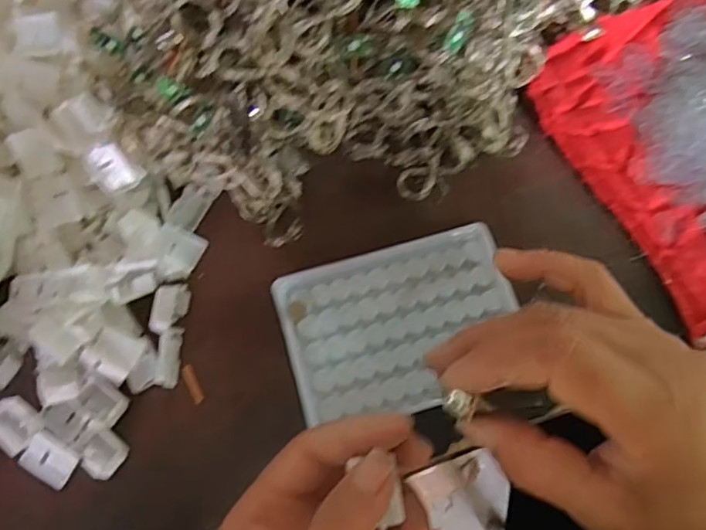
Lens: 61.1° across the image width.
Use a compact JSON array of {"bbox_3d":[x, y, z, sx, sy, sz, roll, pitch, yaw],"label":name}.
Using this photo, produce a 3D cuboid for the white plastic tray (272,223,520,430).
[{"bbox_3d":[0.027,0.034,0.341,0.128,0.010,0.093,-15,71,-5],"label":"white plastic tray"}]

